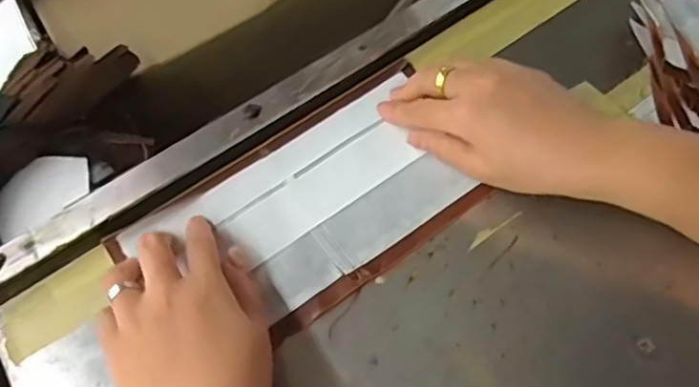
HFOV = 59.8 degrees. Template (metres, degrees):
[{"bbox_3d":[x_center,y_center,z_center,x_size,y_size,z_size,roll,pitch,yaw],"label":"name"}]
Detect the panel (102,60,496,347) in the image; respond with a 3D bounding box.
[{"bbox_3d":[-0.027,0.012,0.373,0.202,0.009,0.115,-32,66,-14],"label":"panel"}]

